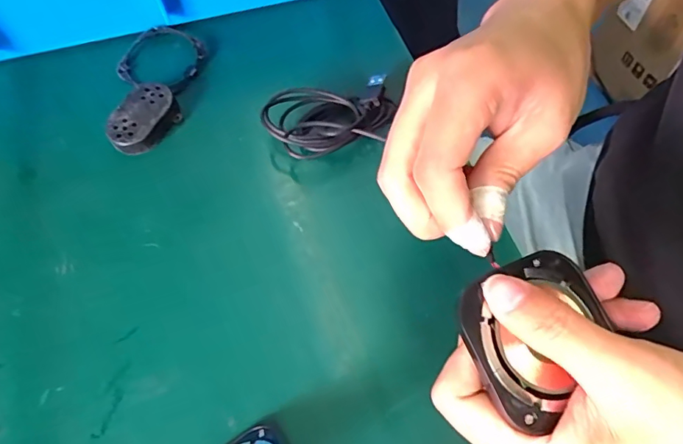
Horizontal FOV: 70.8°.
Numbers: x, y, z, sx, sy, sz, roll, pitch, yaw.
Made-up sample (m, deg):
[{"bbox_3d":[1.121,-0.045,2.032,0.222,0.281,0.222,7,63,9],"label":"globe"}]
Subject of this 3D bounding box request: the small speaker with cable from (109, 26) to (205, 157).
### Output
[{"bbox_3d":[-0.142,-0.101,0.355,0.059,0.021,0.118,8,63,5],"label":"small speaker with cable"}]

